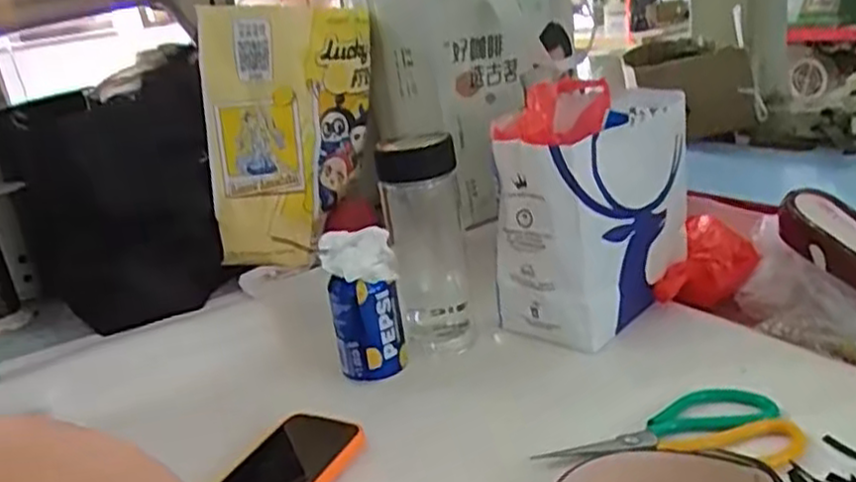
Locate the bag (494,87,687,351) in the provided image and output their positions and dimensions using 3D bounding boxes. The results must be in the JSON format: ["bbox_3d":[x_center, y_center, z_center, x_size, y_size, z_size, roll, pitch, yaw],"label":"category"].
[{"bbox_3d":[0.175,-0.025,0.758,0.214,0.204,0.108,-24,24,-37],"label":"bag"}]

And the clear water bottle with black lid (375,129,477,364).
[{"bbox_3d":[0.000,0.004,0.732,0.077,0.214,0.066,-8,19,0],"label":"clear water bottle with black lid"}]

